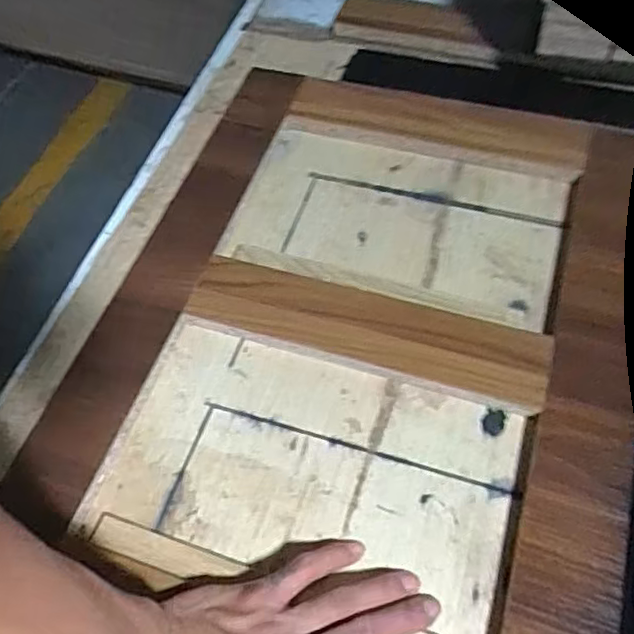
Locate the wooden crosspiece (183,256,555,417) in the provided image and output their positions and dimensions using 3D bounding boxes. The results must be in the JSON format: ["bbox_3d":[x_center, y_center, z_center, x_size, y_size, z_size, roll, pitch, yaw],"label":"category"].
[{"bbox_3d":[0.036,0.008,0.468,0.263,0.018,0.063,15,60,13],"label":"wooden crosspiece"}]

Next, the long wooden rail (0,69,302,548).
[{"bbox_3d":[-0.165,0.059,0.449,0.076,0.019,0.737,14,60,12],"label":"long wooden rail"}]

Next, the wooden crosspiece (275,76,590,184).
[{"bbox_3d":[0.109,-0.179,0.579,0.269,0.018,0.072,15,60,13],"label":"wooden crosspiece"}]

